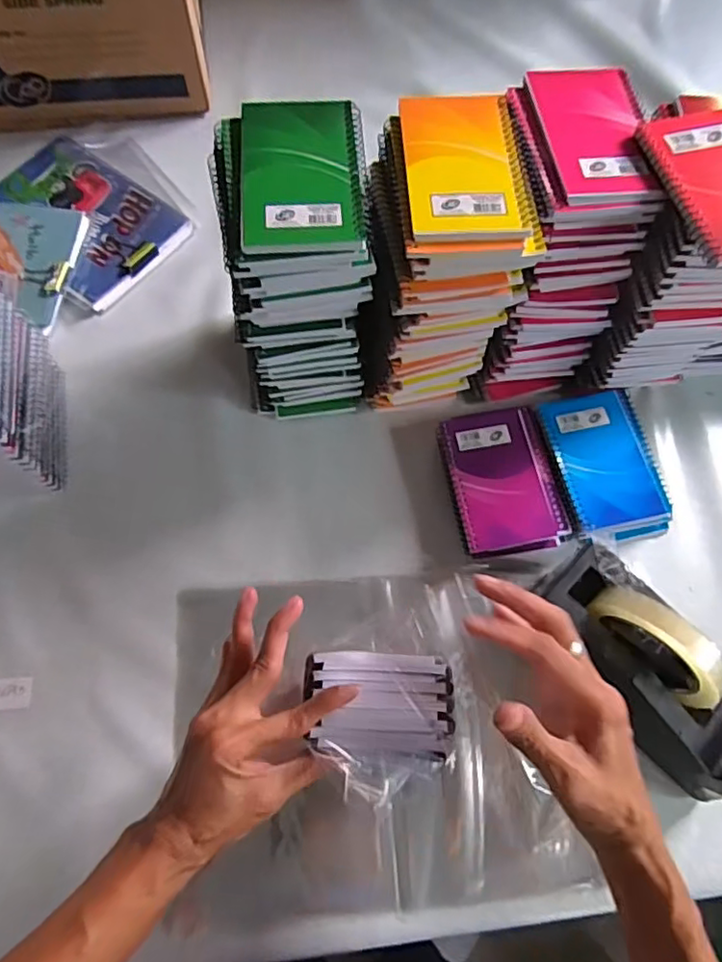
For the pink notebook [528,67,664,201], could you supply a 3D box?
[{"bbox_3d":[0.177,-0.265,0.449,0.083,0.008,0.133,-5,68,-3],"label":"pink notebook"}]

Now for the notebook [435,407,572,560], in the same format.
[{"bbox_3d":[0.131,-0.001,0.552,0.098,0.012,0.134,-9,71,-6],"label":"notebook"}]

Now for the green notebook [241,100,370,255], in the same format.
[{"bbox_3d":[-0.040,-0.214,0.410,0.083,0.009,0.128,-3,68,-3],"label":"green notebook"}]

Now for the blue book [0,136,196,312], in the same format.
[{"bbox_3d":[-0.320,-0.306,0.676,0.230,0.011,0.147,39,72,13],"label":"blue book"}]

